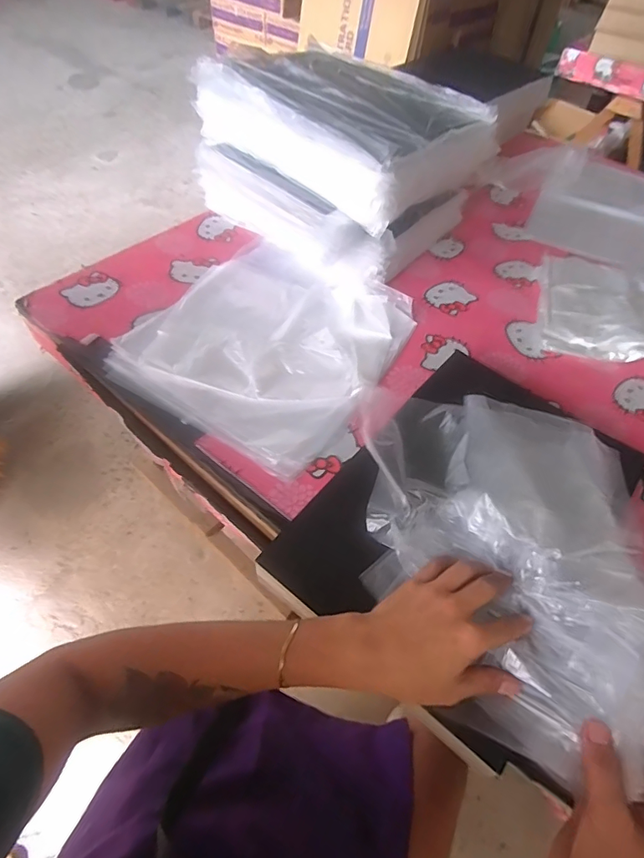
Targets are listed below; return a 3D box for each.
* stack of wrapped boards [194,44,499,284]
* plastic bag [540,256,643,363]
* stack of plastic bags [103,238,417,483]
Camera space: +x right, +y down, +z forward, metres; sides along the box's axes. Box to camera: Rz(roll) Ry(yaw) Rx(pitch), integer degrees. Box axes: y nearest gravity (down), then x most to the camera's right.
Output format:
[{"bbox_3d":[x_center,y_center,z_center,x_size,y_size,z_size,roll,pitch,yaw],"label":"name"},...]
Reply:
[{"bbox_3d":[0.022,-0.452,0.790,0.375,0.220,0.346,38,59,22],"label":"stack of wrapped boards"},{"bbox_3d":[0.518,-0.187,0.748,0.317,0.033,0.242,15,54,6],"label":"plastic bag"},{"bbox_3d":[-0.073,-0.136,0.670,0.330,0.025,0.361,28,56,16],"label":"stack of plastic bags"}]

